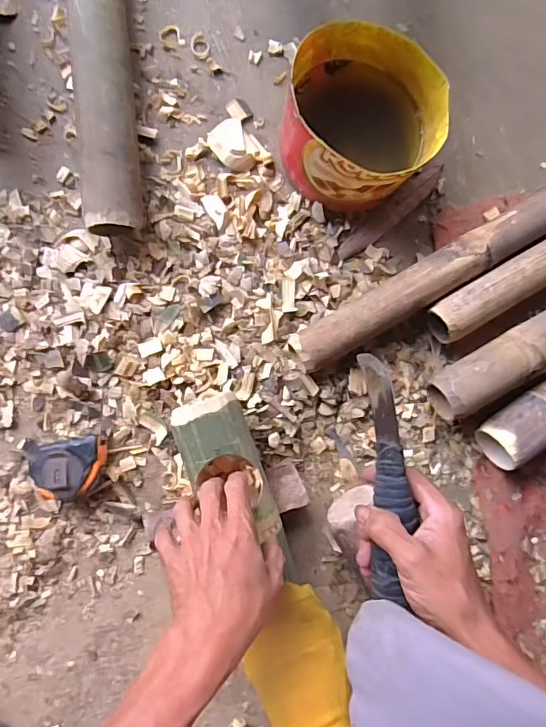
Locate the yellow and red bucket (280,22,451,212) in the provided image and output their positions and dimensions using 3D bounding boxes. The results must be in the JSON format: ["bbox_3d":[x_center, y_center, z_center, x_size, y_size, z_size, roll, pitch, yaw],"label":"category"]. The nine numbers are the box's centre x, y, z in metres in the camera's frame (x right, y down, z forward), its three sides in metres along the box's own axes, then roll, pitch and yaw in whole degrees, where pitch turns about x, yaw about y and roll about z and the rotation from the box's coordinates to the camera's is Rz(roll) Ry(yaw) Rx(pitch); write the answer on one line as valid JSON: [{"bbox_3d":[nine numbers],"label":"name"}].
[{"bbox_3d":[0.084,-0.249,0.509,0.149,0.095,0.153,0,87,-7],"label":"yellow and red bucket"}]

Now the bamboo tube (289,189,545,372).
[{"bbox_3d":[0.305,-0.166,0.557,0.653,0.051,0.052,-29,91,-8],"label":"bamboo tube"}]

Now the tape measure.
[{"bbox_3d":[-0.206,0.106,0.491,0.080,0.033,0.060,-6,88,-7],"label":"tape measure"}]

